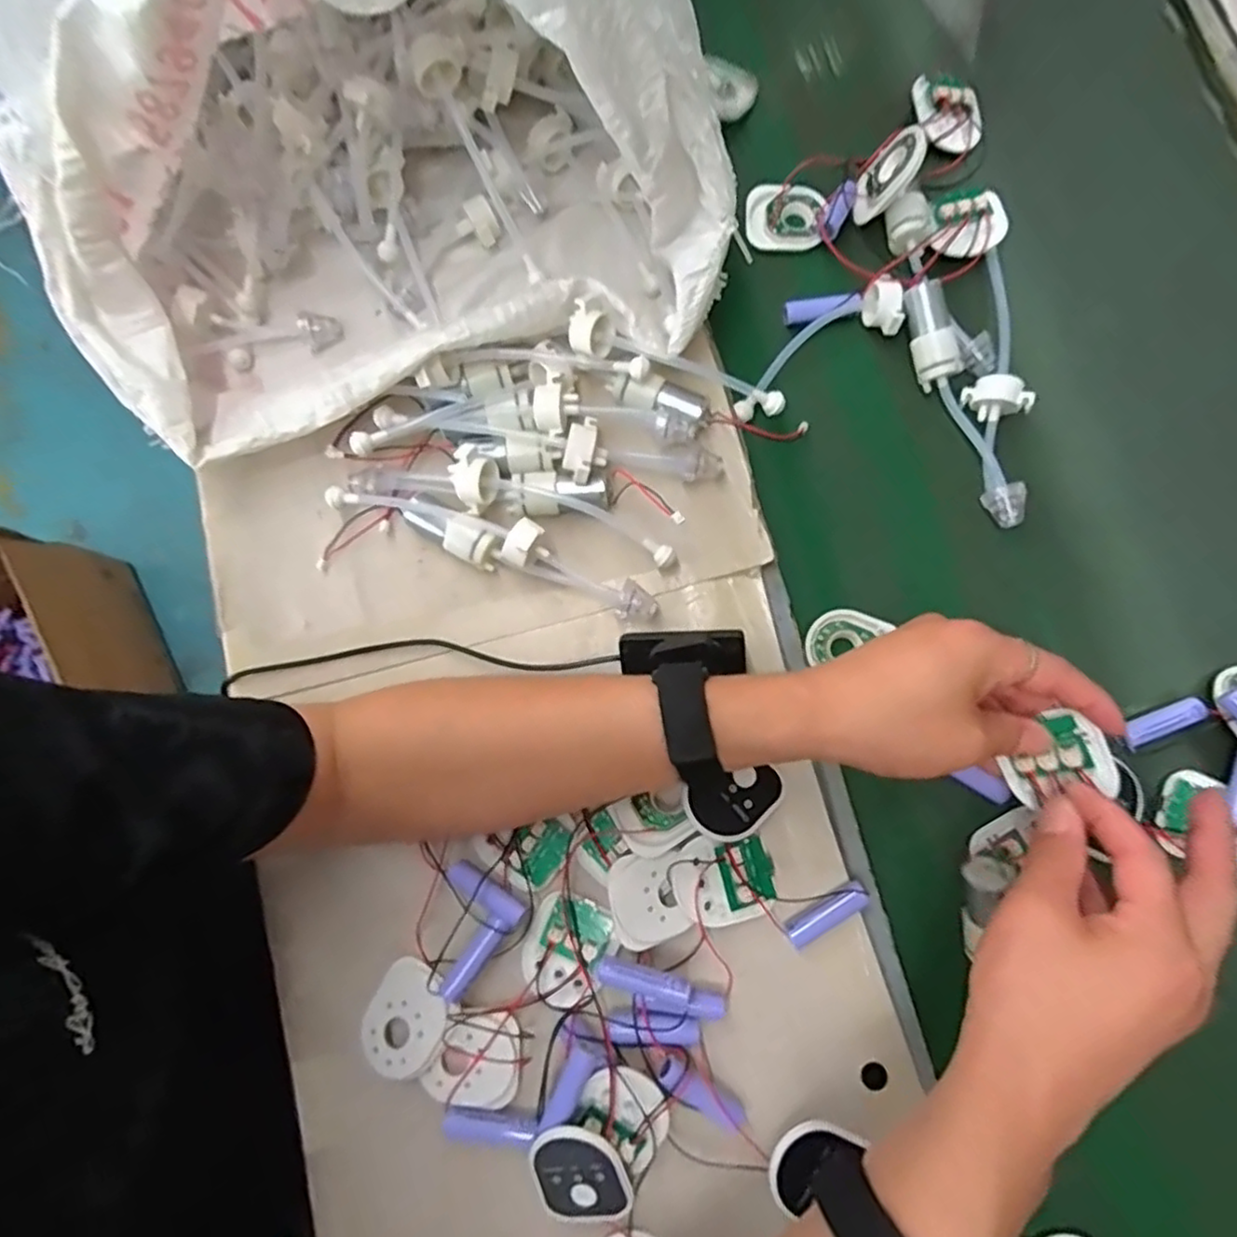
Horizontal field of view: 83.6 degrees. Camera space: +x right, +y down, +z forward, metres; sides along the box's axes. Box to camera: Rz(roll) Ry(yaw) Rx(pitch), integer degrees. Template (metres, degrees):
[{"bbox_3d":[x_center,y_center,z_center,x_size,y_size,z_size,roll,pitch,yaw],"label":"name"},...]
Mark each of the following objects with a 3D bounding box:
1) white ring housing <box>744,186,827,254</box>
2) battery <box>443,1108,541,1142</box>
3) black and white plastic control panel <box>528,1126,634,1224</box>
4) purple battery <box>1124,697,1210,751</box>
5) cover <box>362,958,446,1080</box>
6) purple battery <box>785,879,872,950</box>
[{"bbox_3d":[0.114,-0.274,0.474,0.053,0.014,0.045,7,79,2],"label":"white ring housing"},{"bbox_3d":[-0.068,0.269,0.365,0.050,0.011,0.013,6,79,2],"label":"battery"},{"bbox_3d":[-0.019,0.287,0.357,0.048,0.012,0.062,-10,100,6],"label":"black and white plastic control panel"},{"bbox_3d":[0.320,0.061,0.408,0.052,0.012,0.015,-24,80,-4],"label":"purple battery"},{"bbox_3d":[-0.115,0.218,0.376,0.045,0.013,0.053,22,80,5],"label":"cover"},{"bbox_3d":[0.114,0.162,0.382,0.048,0.017,0.015,-29,80,-5],"label":"purple battery"}]

